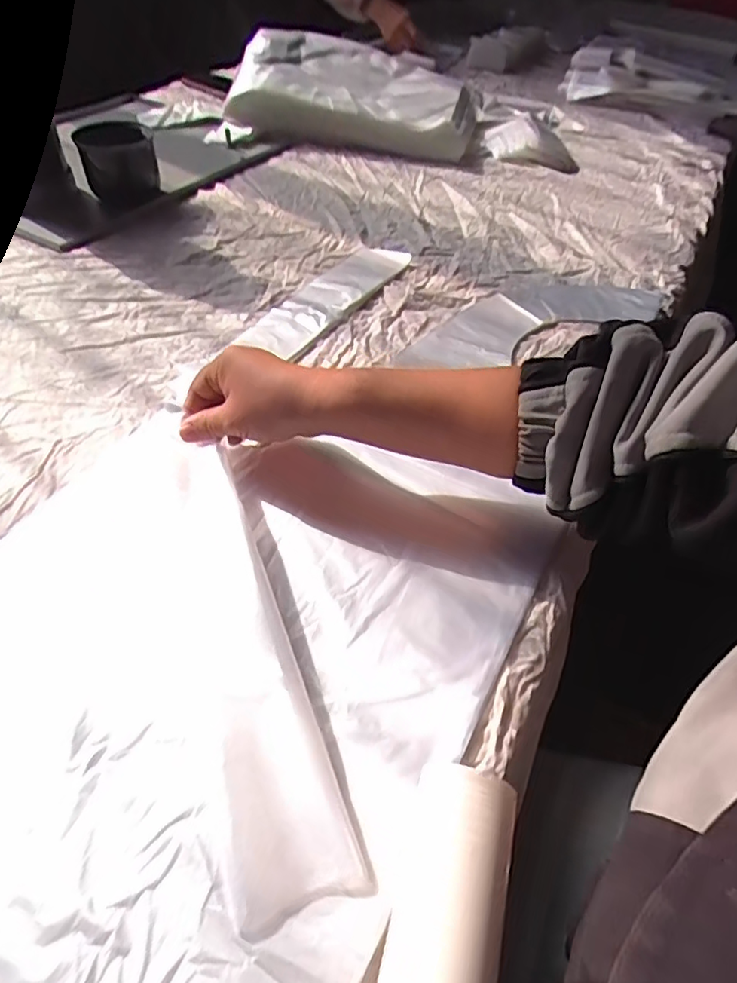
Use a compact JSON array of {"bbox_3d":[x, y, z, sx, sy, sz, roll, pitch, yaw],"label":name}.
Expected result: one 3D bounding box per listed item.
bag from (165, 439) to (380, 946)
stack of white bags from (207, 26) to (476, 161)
[{"bbox_3d":[-0.072,0.074,0.329,0.055,0.017,0.281,-13,54,-16],"label":"bag"},{"bbox_3d":[-0.034,-0.645,0.933,0.409,0.098,0.269,5,48,0],"label":"stack of white bags"}]

